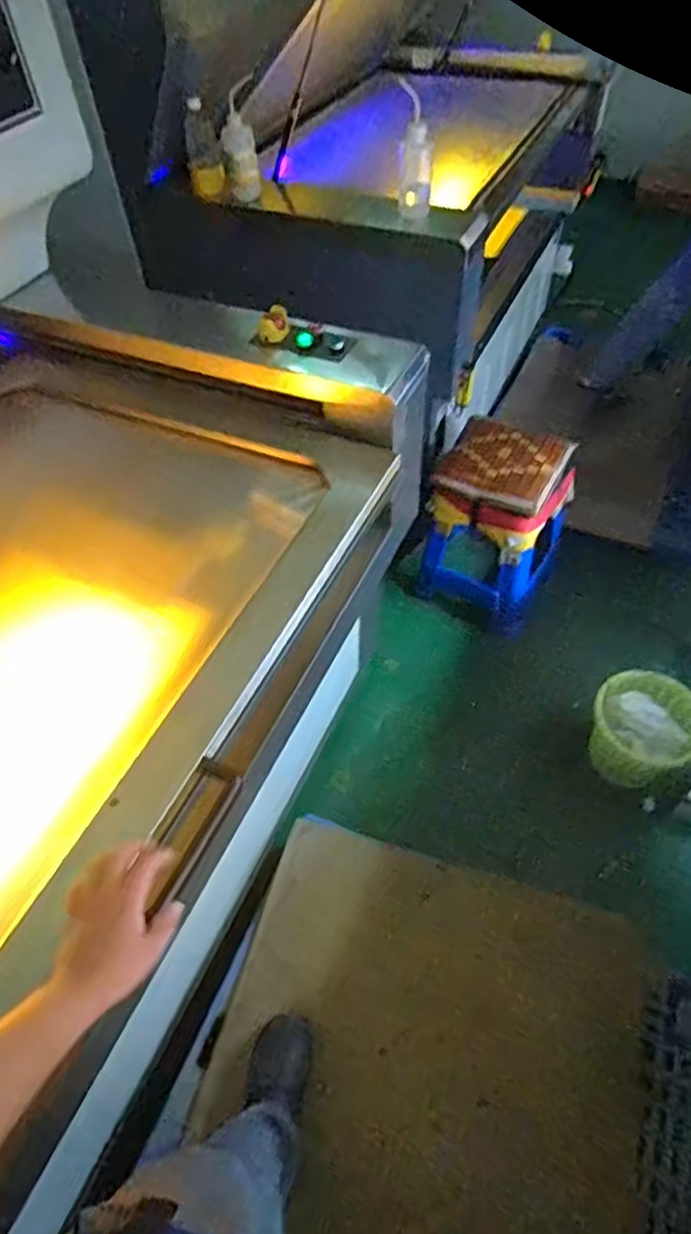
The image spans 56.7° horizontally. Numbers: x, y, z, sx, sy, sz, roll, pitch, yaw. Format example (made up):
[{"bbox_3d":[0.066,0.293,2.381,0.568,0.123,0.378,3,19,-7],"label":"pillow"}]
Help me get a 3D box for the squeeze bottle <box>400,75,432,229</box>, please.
[{"bbox_3d":[0.156,-0.997,1.410,0.075,0.281,0.080,-2,53,1],"label":"squeeze bottle"}]

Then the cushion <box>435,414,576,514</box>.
[{"bbox_3d":[0.438,-0.431,1.759,0.314,0.065,0.284,26,58,20],"label":"cushion"}]

